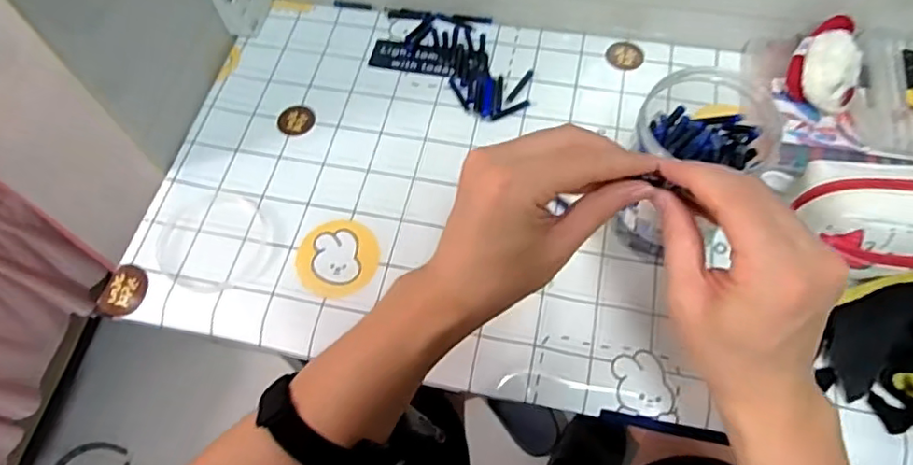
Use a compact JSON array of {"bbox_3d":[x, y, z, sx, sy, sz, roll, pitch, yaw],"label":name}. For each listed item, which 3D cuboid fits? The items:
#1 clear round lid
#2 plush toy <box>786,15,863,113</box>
[{"bbox_3d":[-0.230,0.008,0.556,0.100,0.008,0.103,-1,63,2],"label":"clear round lid"},{"bbox_3d":[0.351,-0.165,0.554,0.057,0.047,0.095,22,64,17],"label":"plush toy"}]

